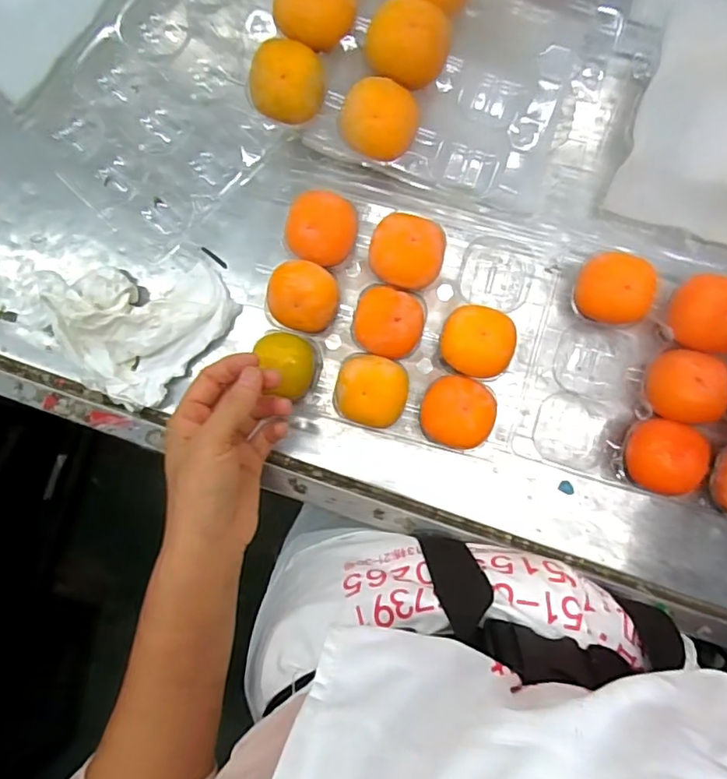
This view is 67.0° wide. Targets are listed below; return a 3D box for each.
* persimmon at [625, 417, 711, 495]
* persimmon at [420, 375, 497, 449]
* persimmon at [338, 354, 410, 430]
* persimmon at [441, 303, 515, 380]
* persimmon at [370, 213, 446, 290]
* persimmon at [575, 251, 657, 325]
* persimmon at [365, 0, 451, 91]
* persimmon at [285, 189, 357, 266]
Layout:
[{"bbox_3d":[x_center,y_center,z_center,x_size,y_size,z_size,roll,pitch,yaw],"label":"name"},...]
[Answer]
[{"bbox_3d":[0.222,0.048,0.410,0.055,0.042,0.051,0,90,3],"label":"persimmon"},{"bbox_3d":[0.072,0.016,0.417,0.054,0.038,0.051,0,90,3],"label":"persimmon"},{"bbox_3d":[0.007,0.000,0.420,0.051,0.037,0.051,0,90,3],"label":"persimmon"},{"bbox_3d":[0.086,-0.037,0.418,0.052,0.042,0.050,0,90,3],"label":"persimmon"},{"bbox_3d":[0.033,-0.104,0.418,0.053,0.039,0.054,0,90,3],"label":"persimmon"},{"bbox_3d":[0.184,-0.074,0.410,0.051,0.043,0.048,0,90,3],"label":"persimmon"},{"bbox_3d":[0.031,-0.238,0.384,0.055,0.041,0.050,14,91,3],"label":"persimmon"},{"bbox_3d":[-0.032,-0.122,0.423,0.049,0.036,0.051,1,96,5],"label":"persimmon"}]

